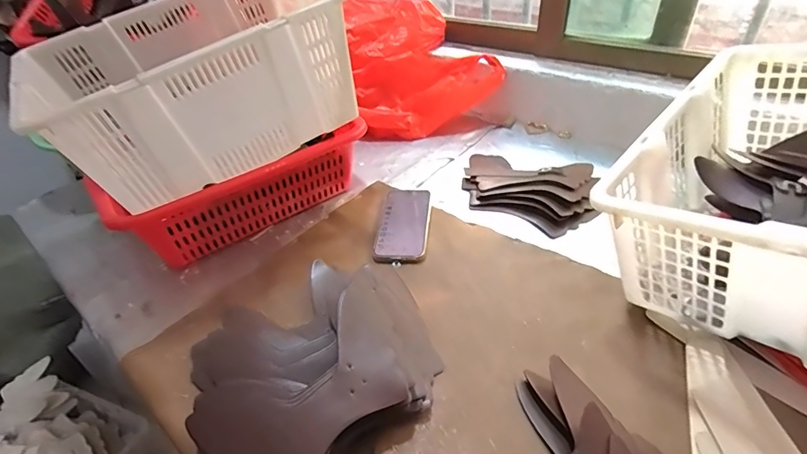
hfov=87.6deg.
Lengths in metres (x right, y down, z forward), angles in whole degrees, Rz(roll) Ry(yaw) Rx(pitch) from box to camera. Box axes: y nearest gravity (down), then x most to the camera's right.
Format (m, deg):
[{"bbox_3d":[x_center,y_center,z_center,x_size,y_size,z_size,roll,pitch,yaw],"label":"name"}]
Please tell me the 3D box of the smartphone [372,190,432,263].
[{"bbox_3d":[-0.001,-0.005,0.639,0.080,0.018,0.151,1,40,9],"label":"smartphone"}]

